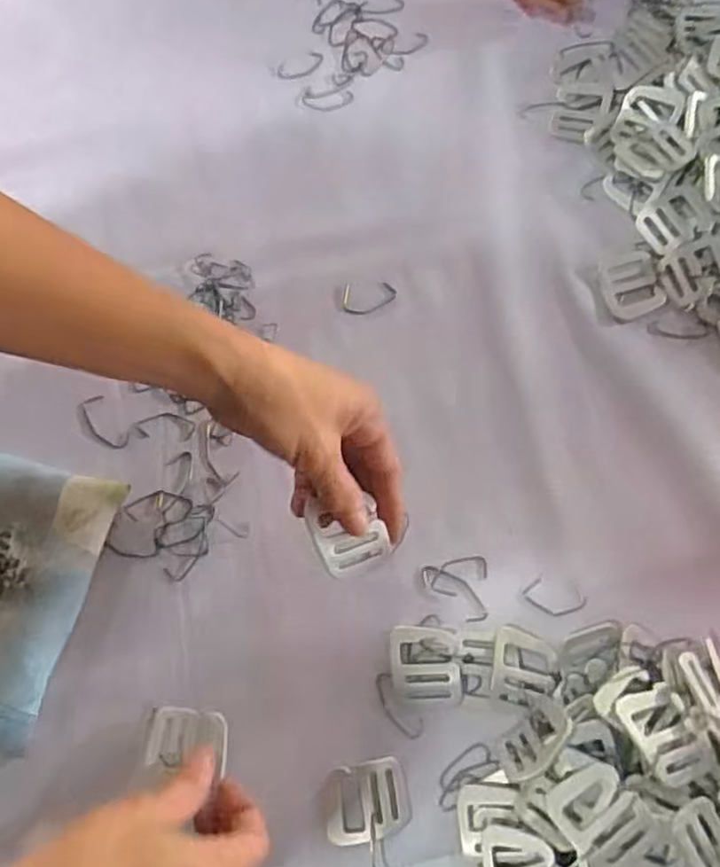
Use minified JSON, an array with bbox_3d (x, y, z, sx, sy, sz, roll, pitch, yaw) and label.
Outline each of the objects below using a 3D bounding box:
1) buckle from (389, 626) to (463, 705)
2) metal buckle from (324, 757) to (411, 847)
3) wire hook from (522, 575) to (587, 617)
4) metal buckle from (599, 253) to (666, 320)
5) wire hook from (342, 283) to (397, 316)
[{"bbox_3d":[0.038,0.133,0.404,0.039,0.007,0.043,-3,73,0],"label":"buckle"},{"bbox_3d":[0.004,0.202,0.384,0.047,0.005,0.038,-11,73,-3],"label":"metal buckle"},{"bbox_3d":[0.117,0.098,0.418,0.037,0.004,0.021,15,73,5],"label":"wire hook"},{"bbox_3d":[0.184,-0.101,0.476,0.038,0.004,0.045,-13,73,-3],"label":"metal buckle"},{"bbox_3d":[0.006,-0.092,0.478,0.038,0.004,0.022,-5,73,-1],"label":"wire hook"}]

